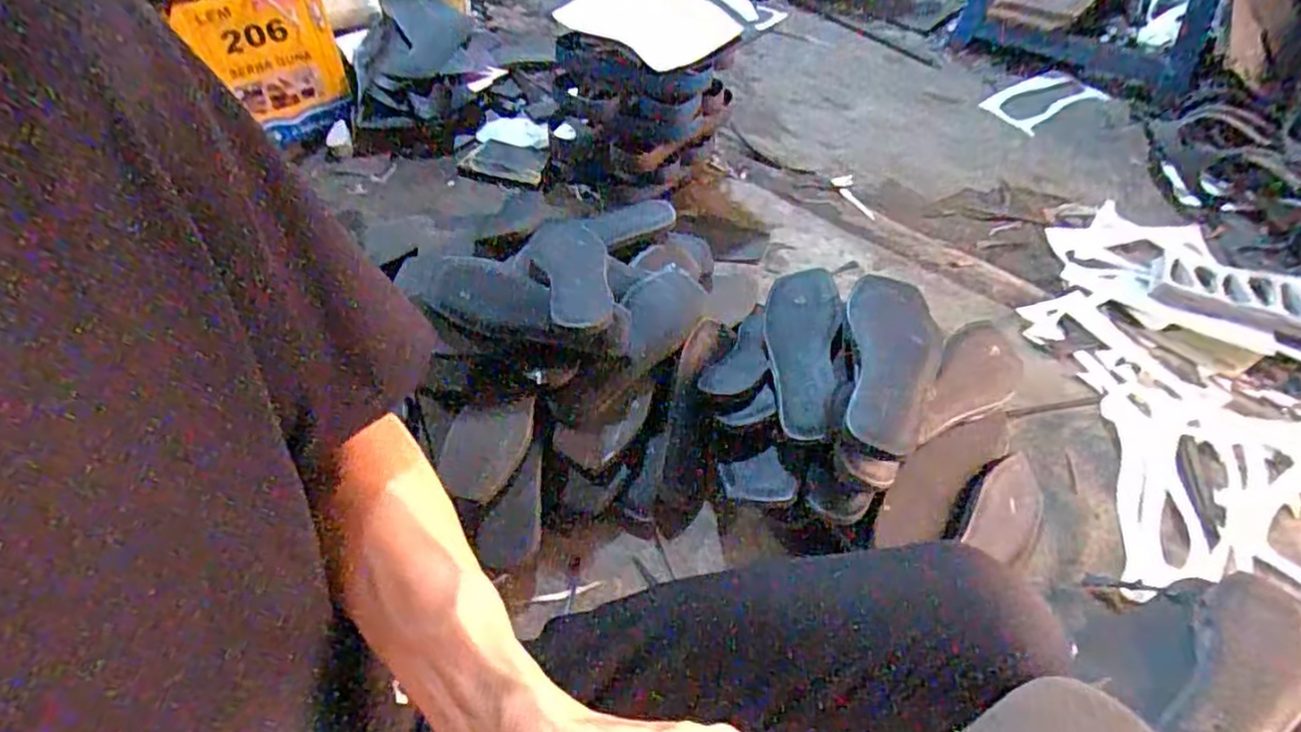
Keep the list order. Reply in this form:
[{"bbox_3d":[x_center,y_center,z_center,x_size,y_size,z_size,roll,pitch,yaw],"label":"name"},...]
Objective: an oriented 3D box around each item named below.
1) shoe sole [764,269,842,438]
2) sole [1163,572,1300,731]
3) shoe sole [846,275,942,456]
[{"bbox_3d":[0.175,-0.017,0.754,0.085,0.023,0.216,-12,46,22],"label":"shoe sole"},{"bbox_3d":[0.484,0.260,0.547,0.077,0.030,0.219,32,57,24],"label":"sole"},{"bbox_3d":[0.261,-0.022,0.733,0.090,0.034,0.256,8,50,7],"label":"shoe sole"}]

